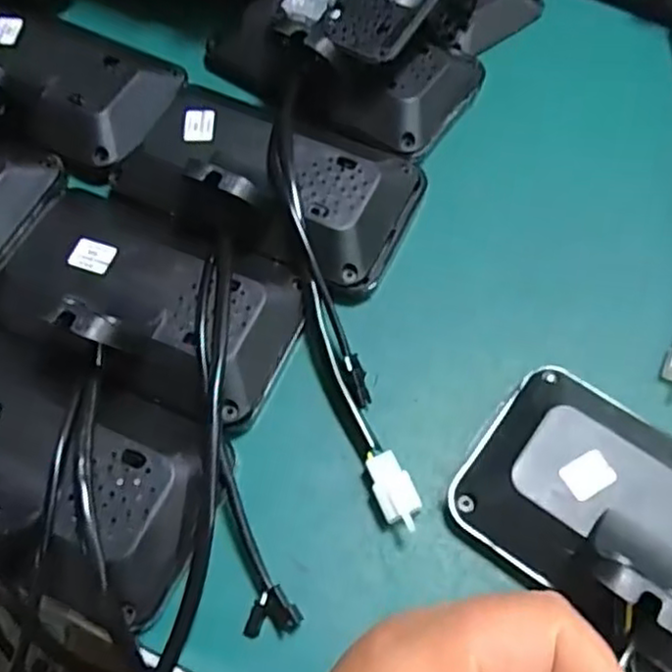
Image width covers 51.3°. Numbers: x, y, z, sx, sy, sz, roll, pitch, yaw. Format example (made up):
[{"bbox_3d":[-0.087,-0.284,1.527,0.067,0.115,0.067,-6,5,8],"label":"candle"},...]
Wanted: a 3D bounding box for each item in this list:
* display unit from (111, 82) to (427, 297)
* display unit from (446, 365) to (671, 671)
[{"bbox_3d":[-0.036,-0.092,0.372,0.158,0.040,0.107,18,65,10],"label":"display unit"},{"bbox_3d":[0.132,0.083,0.290,0.157,0.056,0.097,33,68,17],"label":"display unit"}]

